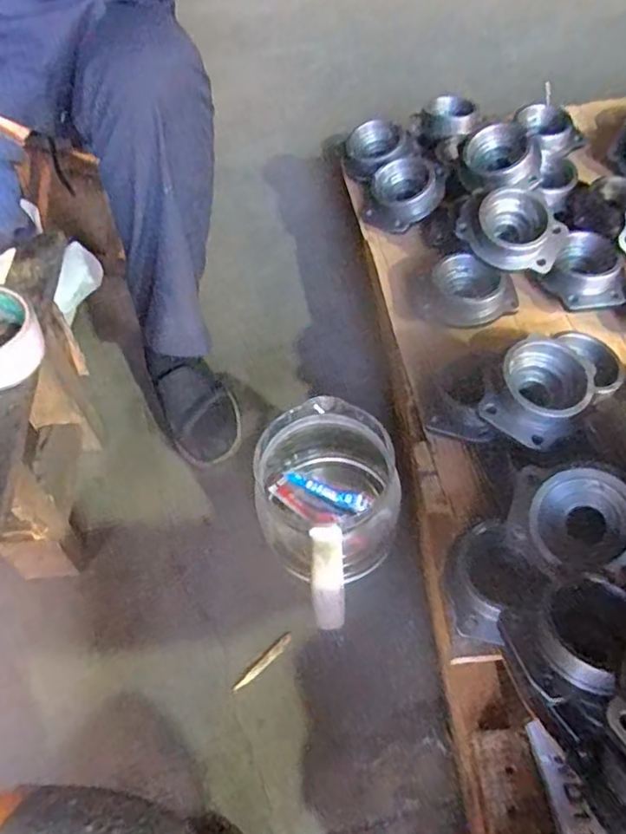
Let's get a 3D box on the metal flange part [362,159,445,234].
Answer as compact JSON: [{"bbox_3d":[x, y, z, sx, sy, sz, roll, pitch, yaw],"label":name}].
[{"bbox_3d":[0.125,-0.310,0.882,0.109,0.064,0.101,5,57,8],"label":"metal flange part"}]

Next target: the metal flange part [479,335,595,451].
[{"bbox_3d":[0.218,-0.025,0.596,0.082,0.045,0.096,30,63,22],"label":"metal flange part"}]

